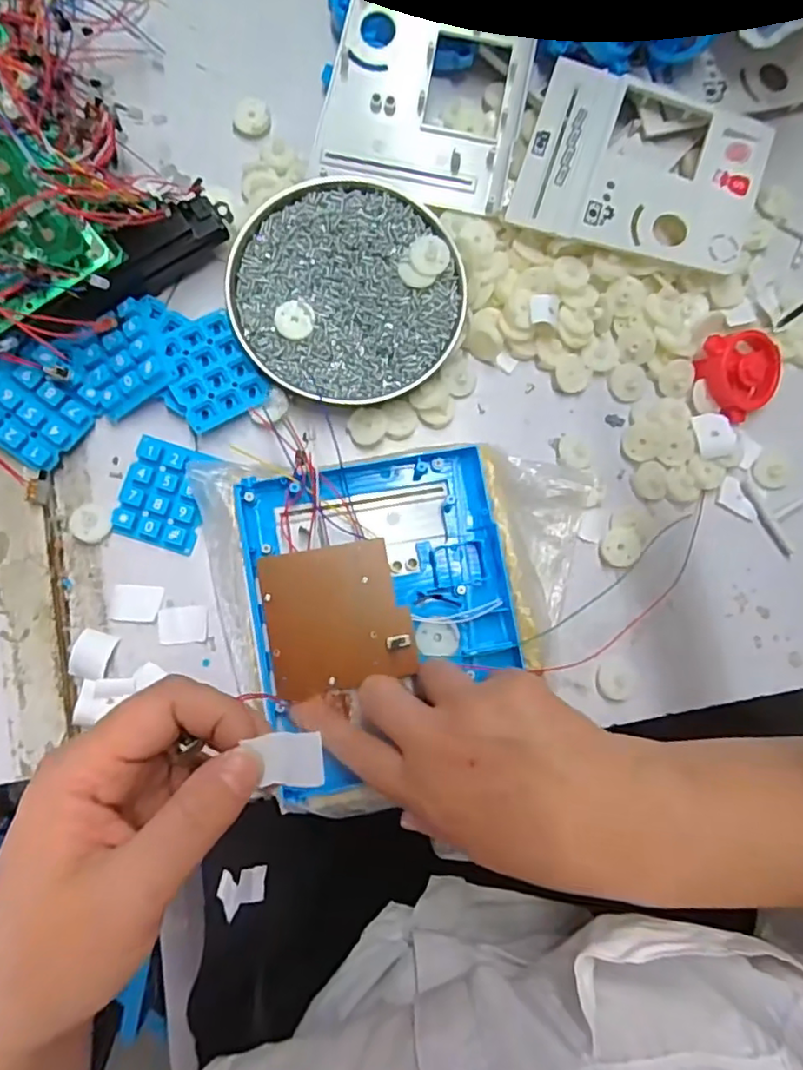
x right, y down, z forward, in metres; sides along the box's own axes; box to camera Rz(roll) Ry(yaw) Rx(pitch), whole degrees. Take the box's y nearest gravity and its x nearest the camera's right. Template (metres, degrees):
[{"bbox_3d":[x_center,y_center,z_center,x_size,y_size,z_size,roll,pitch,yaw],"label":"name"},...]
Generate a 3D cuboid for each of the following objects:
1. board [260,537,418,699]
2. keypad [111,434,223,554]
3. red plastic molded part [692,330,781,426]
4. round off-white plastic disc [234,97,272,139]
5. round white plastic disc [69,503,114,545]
[{"bbox_3d":[-0.033,0.043,0.319,0.072,0.011,0.073,-9,87,-7],"label":"board"},{"bbox_3d":[-0.137,-0.024,0.356,0.048,0.010,0.059,18,85,-5],"label":"keypad"},{"bbox_3d":[0.211,-0.103,0.379,0.050,0.014,0.053,0,86,-6],"label":"red plastic molded part"},{"bbox_3d":[-0.093,-0.263,0.387,0.023,0.008,0.026,9,85,-6],"label":"round off-white plastic disc"},{"bbox_3d":[-0.177,-0.006,0.352,0.024,0.004,0.022,0,86,-6],"label":"round white plastic disc"}]

